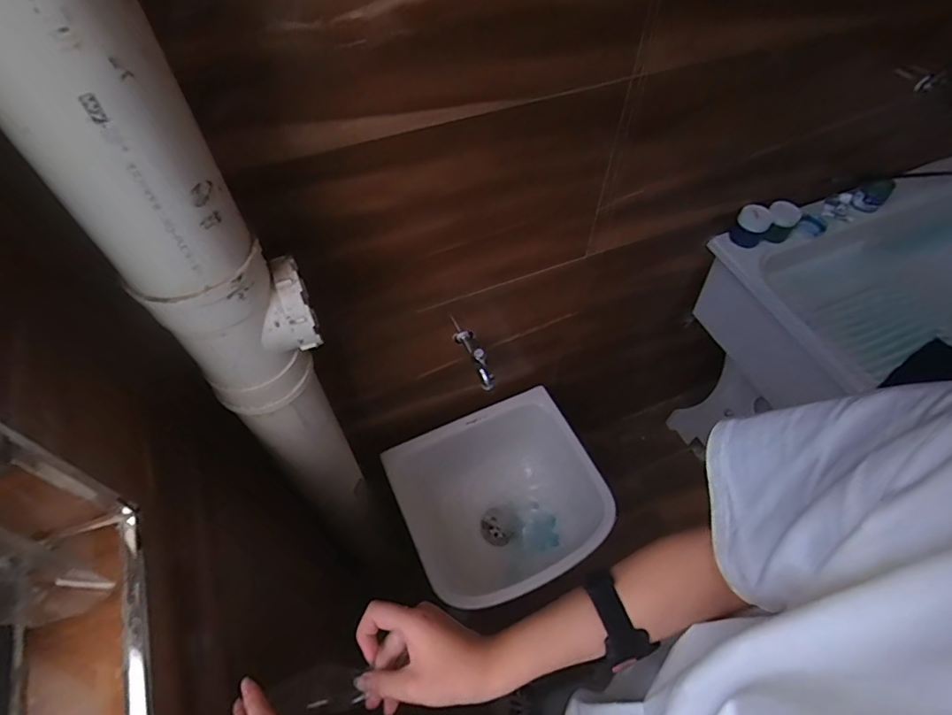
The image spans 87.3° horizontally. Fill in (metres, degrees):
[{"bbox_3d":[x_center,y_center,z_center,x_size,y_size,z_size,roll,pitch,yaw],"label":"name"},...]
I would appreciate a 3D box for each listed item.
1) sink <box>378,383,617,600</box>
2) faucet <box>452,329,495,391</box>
[{"bbox_3d":[0.058,0.324,1.079,0.400,0.243,0.357,-21,58,-15],"label":"sink"},{"bbox_3d":[-0.005,-0.004,0.833,0.036,0.067,0.122,-14,57,-11],"label":"faucet"}]

